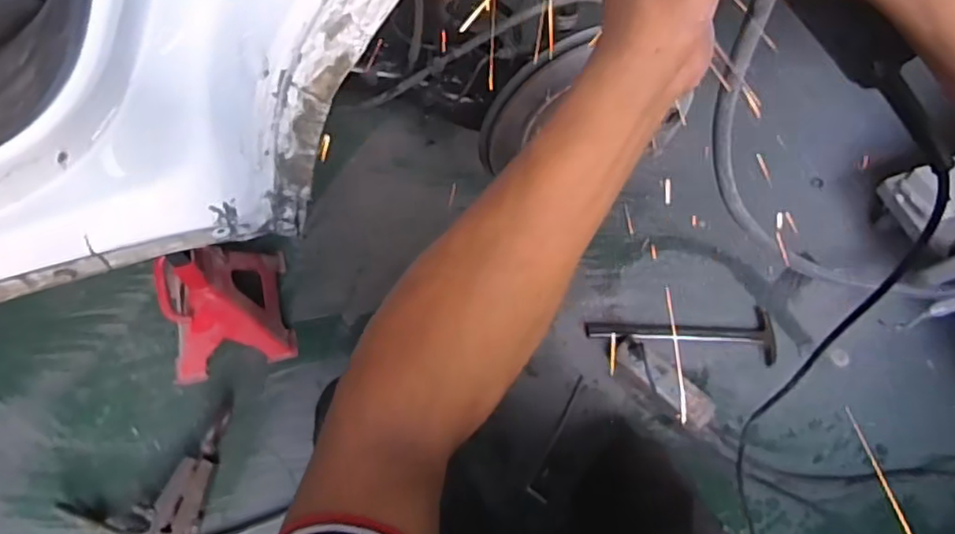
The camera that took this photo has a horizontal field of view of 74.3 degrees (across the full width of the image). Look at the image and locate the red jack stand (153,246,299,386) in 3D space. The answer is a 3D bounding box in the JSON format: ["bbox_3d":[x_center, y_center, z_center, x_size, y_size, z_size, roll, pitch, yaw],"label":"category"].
[{"bbox_3d":[-0.402,0.034,0.953,0.186,0.216,0.187,-12,64,-8],"label":"red jack stand"}]

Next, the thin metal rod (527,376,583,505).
[{"bbox_3d":[0.131,0.268,0.994,0.033,0.013,0.205,24,64,10],"label":"thin metal rod"}]

